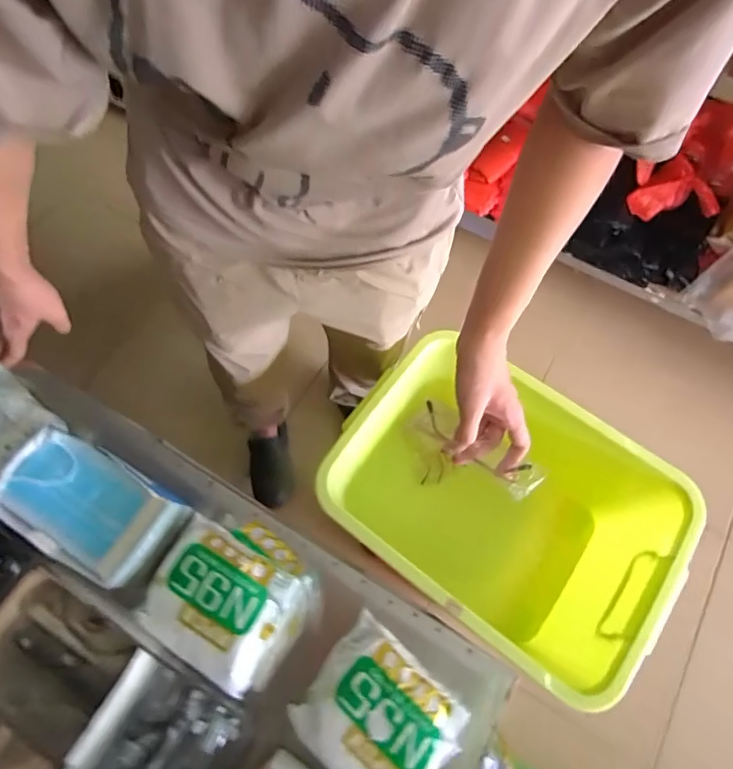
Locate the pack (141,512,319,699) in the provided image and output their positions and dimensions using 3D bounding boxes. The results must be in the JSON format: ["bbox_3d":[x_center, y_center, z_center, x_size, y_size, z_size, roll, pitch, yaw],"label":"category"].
[{"bbox_3d":[-0.144,0.221,0.491,0.162,0.066,0.134,34,73,13],"label":"pack"}]

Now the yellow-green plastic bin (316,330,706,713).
[{"bbox_3d":[0.238,0.221,0.832,0.563,0.338,0.389,33,73,13],"label":"yellow-green plastic bin"}]

